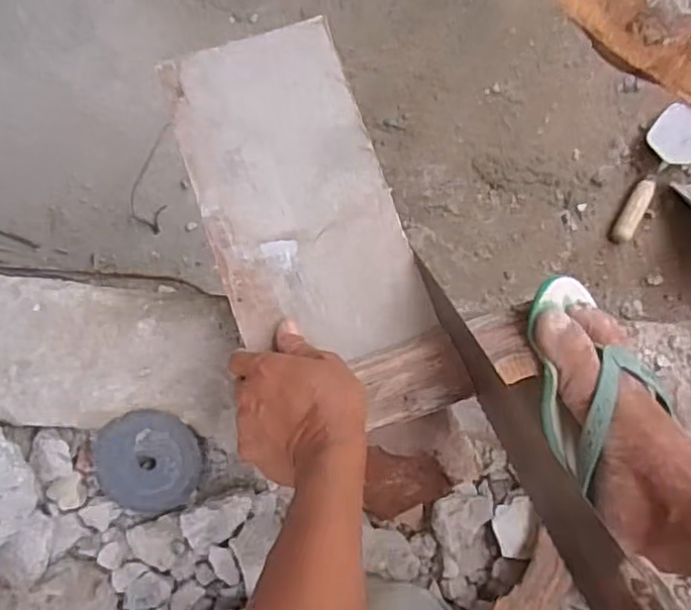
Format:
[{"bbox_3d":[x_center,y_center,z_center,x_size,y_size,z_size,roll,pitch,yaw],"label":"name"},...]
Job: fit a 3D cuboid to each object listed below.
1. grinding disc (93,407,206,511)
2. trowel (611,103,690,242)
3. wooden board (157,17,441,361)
[{"bbox_3d":[-0.169,0.133,0.575,0.089,0.012,0.087,0,95,-3],"label":"grinding disc"},{"bbox_3d":[0.510,-0.216,1.120,0.086,0.042,0.237,35,81,2],"label":"trowel"},{"bbox_3d":[-0.041,-0.087,0.537,0.146,0.016,0.267,-20,83,-6],"label":"wooden board"}]

